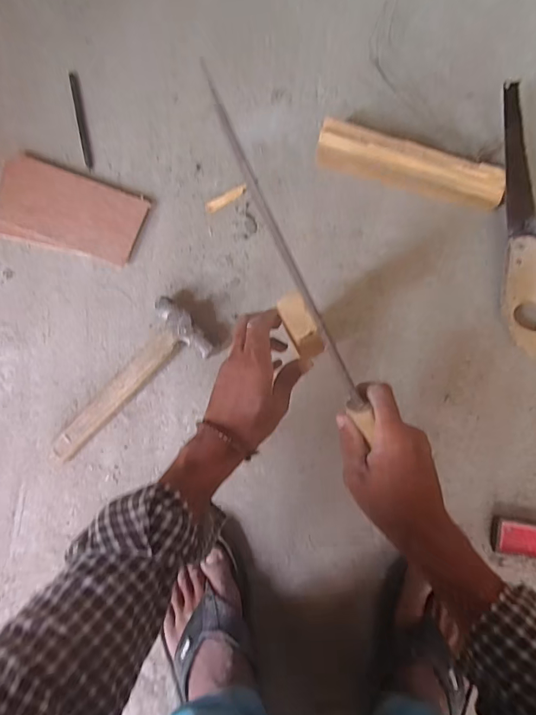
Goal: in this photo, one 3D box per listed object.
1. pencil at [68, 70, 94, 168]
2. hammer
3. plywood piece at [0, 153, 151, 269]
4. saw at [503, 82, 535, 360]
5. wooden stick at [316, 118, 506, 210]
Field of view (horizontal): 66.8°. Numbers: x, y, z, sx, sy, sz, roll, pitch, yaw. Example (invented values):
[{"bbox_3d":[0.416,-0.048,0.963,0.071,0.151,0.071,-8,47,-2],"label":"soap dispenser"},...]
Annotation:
[{"bbox_3d":[-0.255,-0.324,0.554,0.011,0.005,0.135,-12,86,4],"label":"pencil"},{"bbox_3d":[-0.184,0.034,0.512,0.237,0.033,0.084,-41,85,2],"label":"hammer"},{"bbox_3d":[-0.270,-0.191,0.542,0.208,0.010,0.113,23,89,6],"label":"plywood piece"},{"bbox_3d":[0.333,-0.157,0.482,0.106,0.034,0.321,-1,87,5],"label":"saw"},{"bbox_3d":[0.173,-0.233,0.500,0.222,0.037,0.053,18,89,5],"label":"wooden stick"}]

